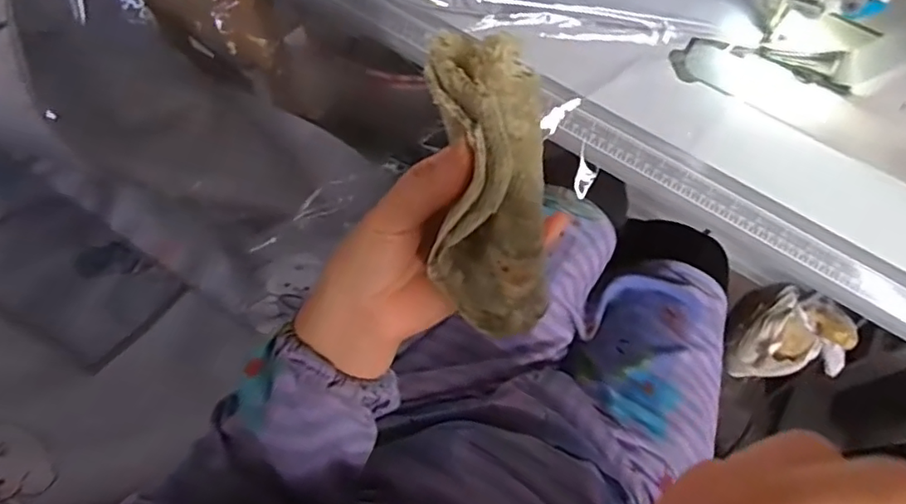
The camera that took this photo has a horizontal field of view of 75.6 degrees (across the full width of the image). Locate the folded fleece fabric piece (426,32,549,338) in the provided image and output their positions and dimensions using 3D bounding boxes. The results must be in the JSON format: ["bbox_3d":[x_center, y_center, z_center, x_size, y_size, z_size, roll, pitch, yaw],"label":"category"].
[{"bbox_3d":[0.016,-0.029,0.285,0.048,0.050,0.142,-7,109,-6],"label":"folded fleece fabric piece"}]

